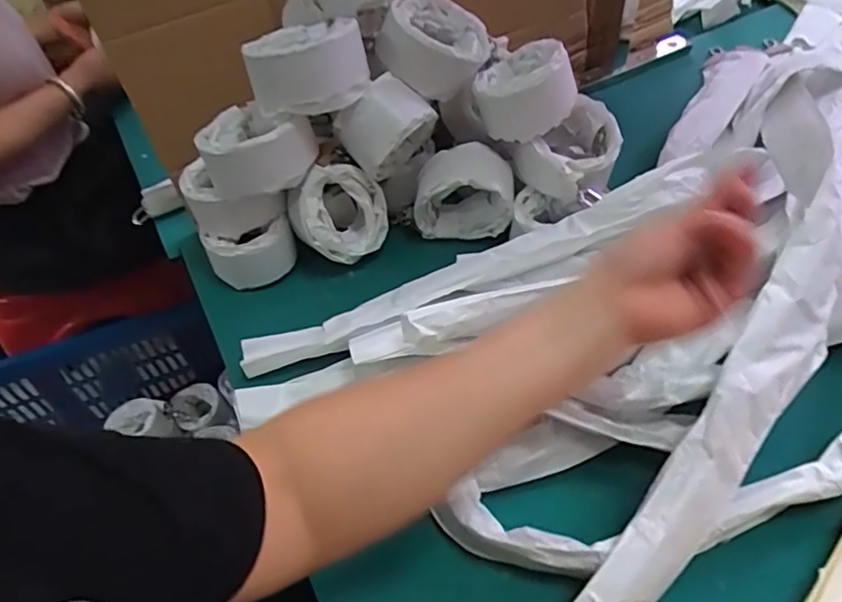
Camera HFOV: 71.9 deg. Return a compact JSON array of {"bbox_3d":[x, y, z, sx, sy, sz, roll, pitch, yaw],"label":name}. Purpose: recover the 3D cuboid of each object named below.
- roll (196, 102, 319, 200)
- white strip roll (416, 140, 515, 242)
[{"bbox_3d":[-0.147,-0.142,0.520,0.096,0.050,0.085,-21,51,-13],"label":"roll"},{"bbox_3d":[0.043,-0.108,0.585,0.093,0.084,0.055,-2,49,3],"label":"white strip roll"}]

